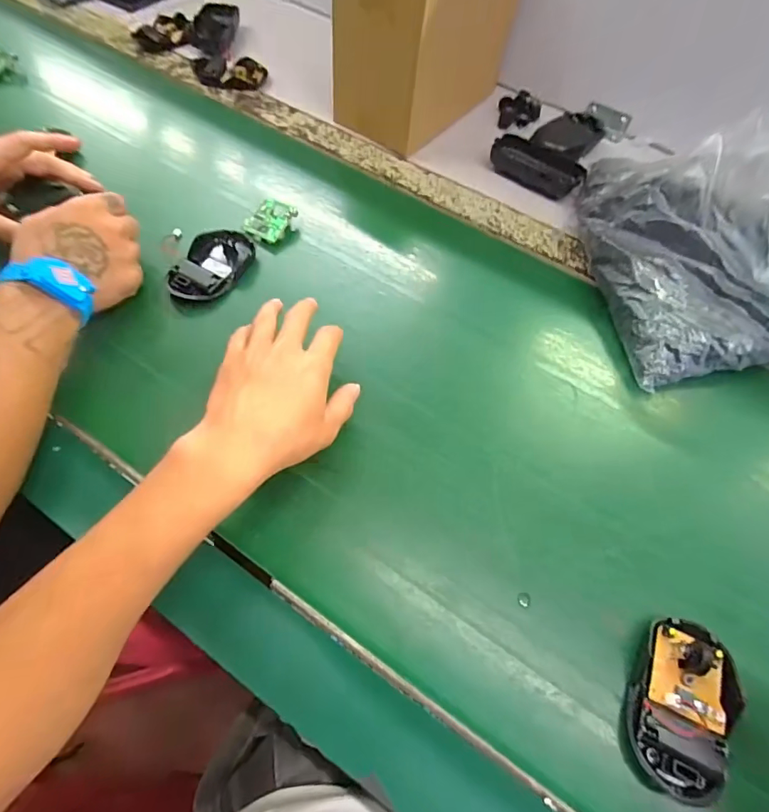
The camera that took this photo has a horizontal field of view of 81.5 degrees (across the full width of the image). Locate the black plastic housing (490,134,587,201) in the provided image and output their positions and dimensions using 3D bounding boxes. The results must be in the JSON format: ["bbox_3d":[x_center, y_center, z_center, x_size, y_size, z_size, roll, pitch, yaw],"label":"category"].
[{"bbox_3d":[0.179,-0.283,0.528,0.111,0.015,0.066,34,66,15],"label":"black plastic housing"}]

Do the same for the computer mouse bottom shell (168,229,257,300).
[{"bbox_3d":[-0.168,-0.139,0.432,0.057,0.017,0.092,25,64,10],"label":"computer mouse bottom shell"}]

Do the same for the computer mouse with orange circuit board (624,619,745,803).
[{"bbox_3d":[0.185,0.183,0.275,0.055,0.022,0.095,26,64,11],"label":"computer mouse with orange circuit board"}]

